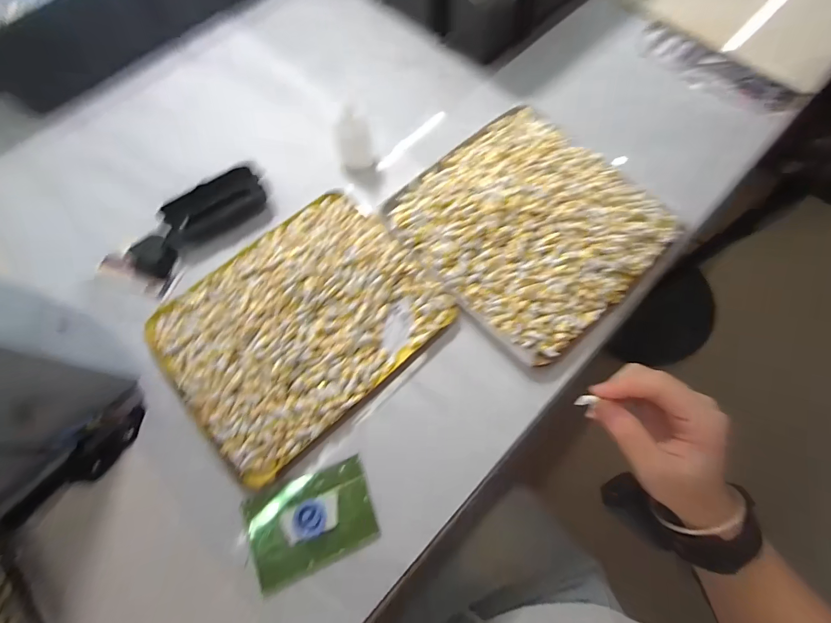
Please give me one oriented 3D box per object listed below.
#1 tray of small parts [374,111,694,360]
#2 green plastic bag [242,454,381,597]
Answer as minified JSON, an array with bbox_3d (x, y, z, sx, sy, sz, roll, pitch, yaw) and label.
[{"bbox_3d":[0.117,-0.095,0.383,0.221,0.020,0.240,-41,79,-8],"label":"tray of small parts"},{"bbox_3d":[-0.086,0.172,0.306,0.098,0.021,0.069,-23,77,-5],"label":"green plastic bag"}]

